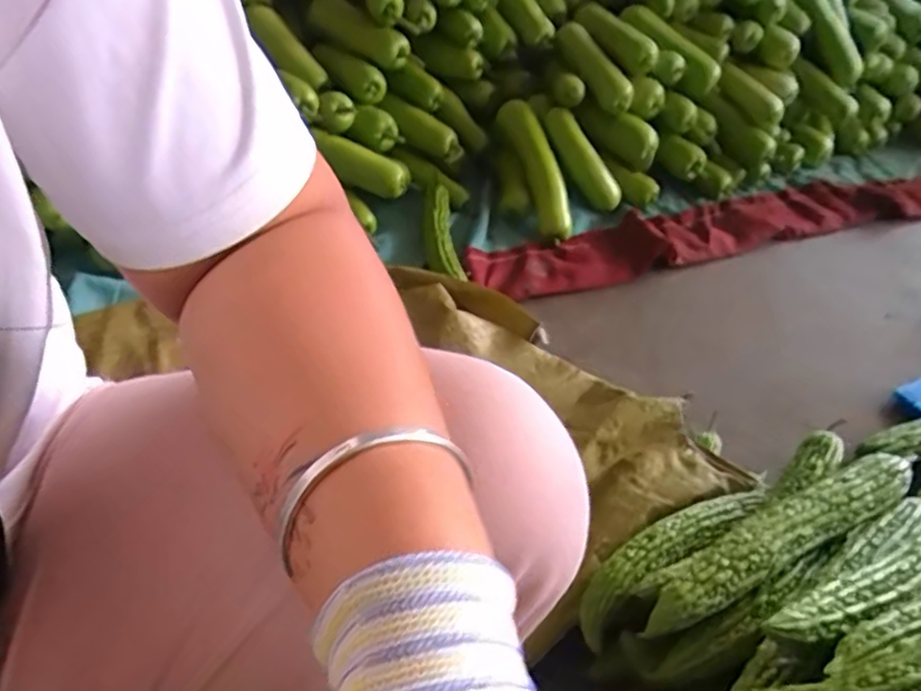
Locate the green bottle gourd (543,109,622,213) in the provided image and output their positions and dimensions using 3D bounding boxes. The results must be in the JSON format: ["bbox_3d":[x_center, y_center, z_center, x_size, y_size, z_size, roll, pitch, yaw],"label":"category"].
[{"bbox_3d":[0.225,-0.341,1.157,0.062,0.065,0.206,-26,81,-28],"label":"green bottle gourd"}]

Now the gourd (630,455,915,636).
[{"bbox_3d":[0.284,0.170,0.578,0.318,0.055,0.064,-18,50,-22],"label":"gourd"}]

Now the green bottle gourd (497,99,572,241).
[{"bbox_3d":[0.134,-0.314,1.118,0.064,0.059,0.281,-11,68,-16],"label":"green bottle gourd"}]

